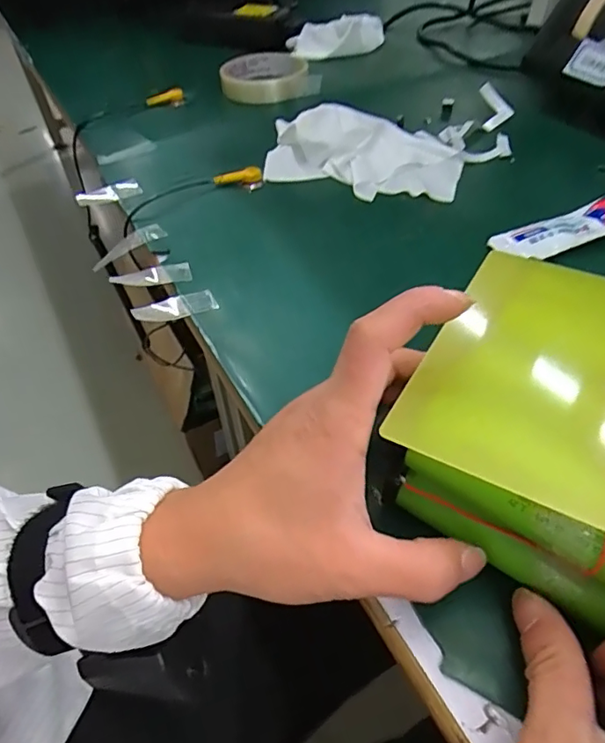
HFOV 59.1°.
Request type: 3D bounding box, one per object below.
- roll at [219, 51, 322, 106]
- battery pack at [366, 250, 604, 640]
[{"bbox_3d":[-0.041,-0.334,0.600,0.101,0.025,0.121,-13,50,-7],"label":"roll"},{"bbox_3d":[0.125,0.026,0.229,0.145,0.075,0.138,27,54,23],"label":"battery pack"}]

